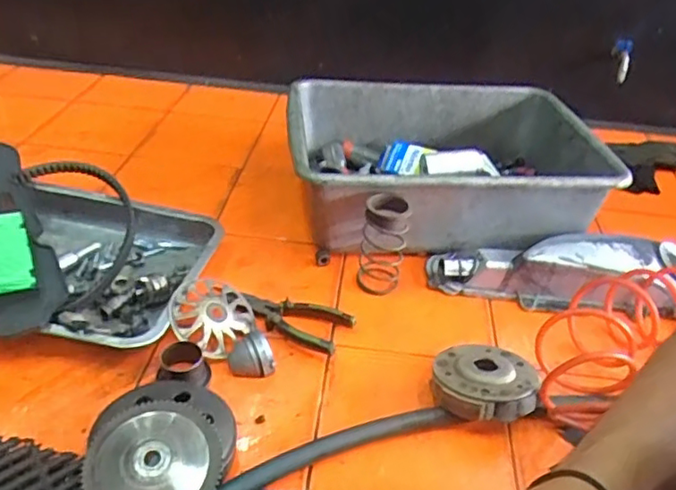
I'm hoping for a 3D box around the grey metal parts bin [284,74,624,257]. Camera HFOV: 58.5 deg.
[{"bbox_3d":[0.156,-0.120,0.944,0.453,0.167,0.330,0,35,-8],"label":"grey metal parts bin"}]

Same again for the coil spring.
[{"bbox_3d":[0.059,0.000,0.790,0.057,0.130,0.060,8,35,4],"label":"coil spring"}]

